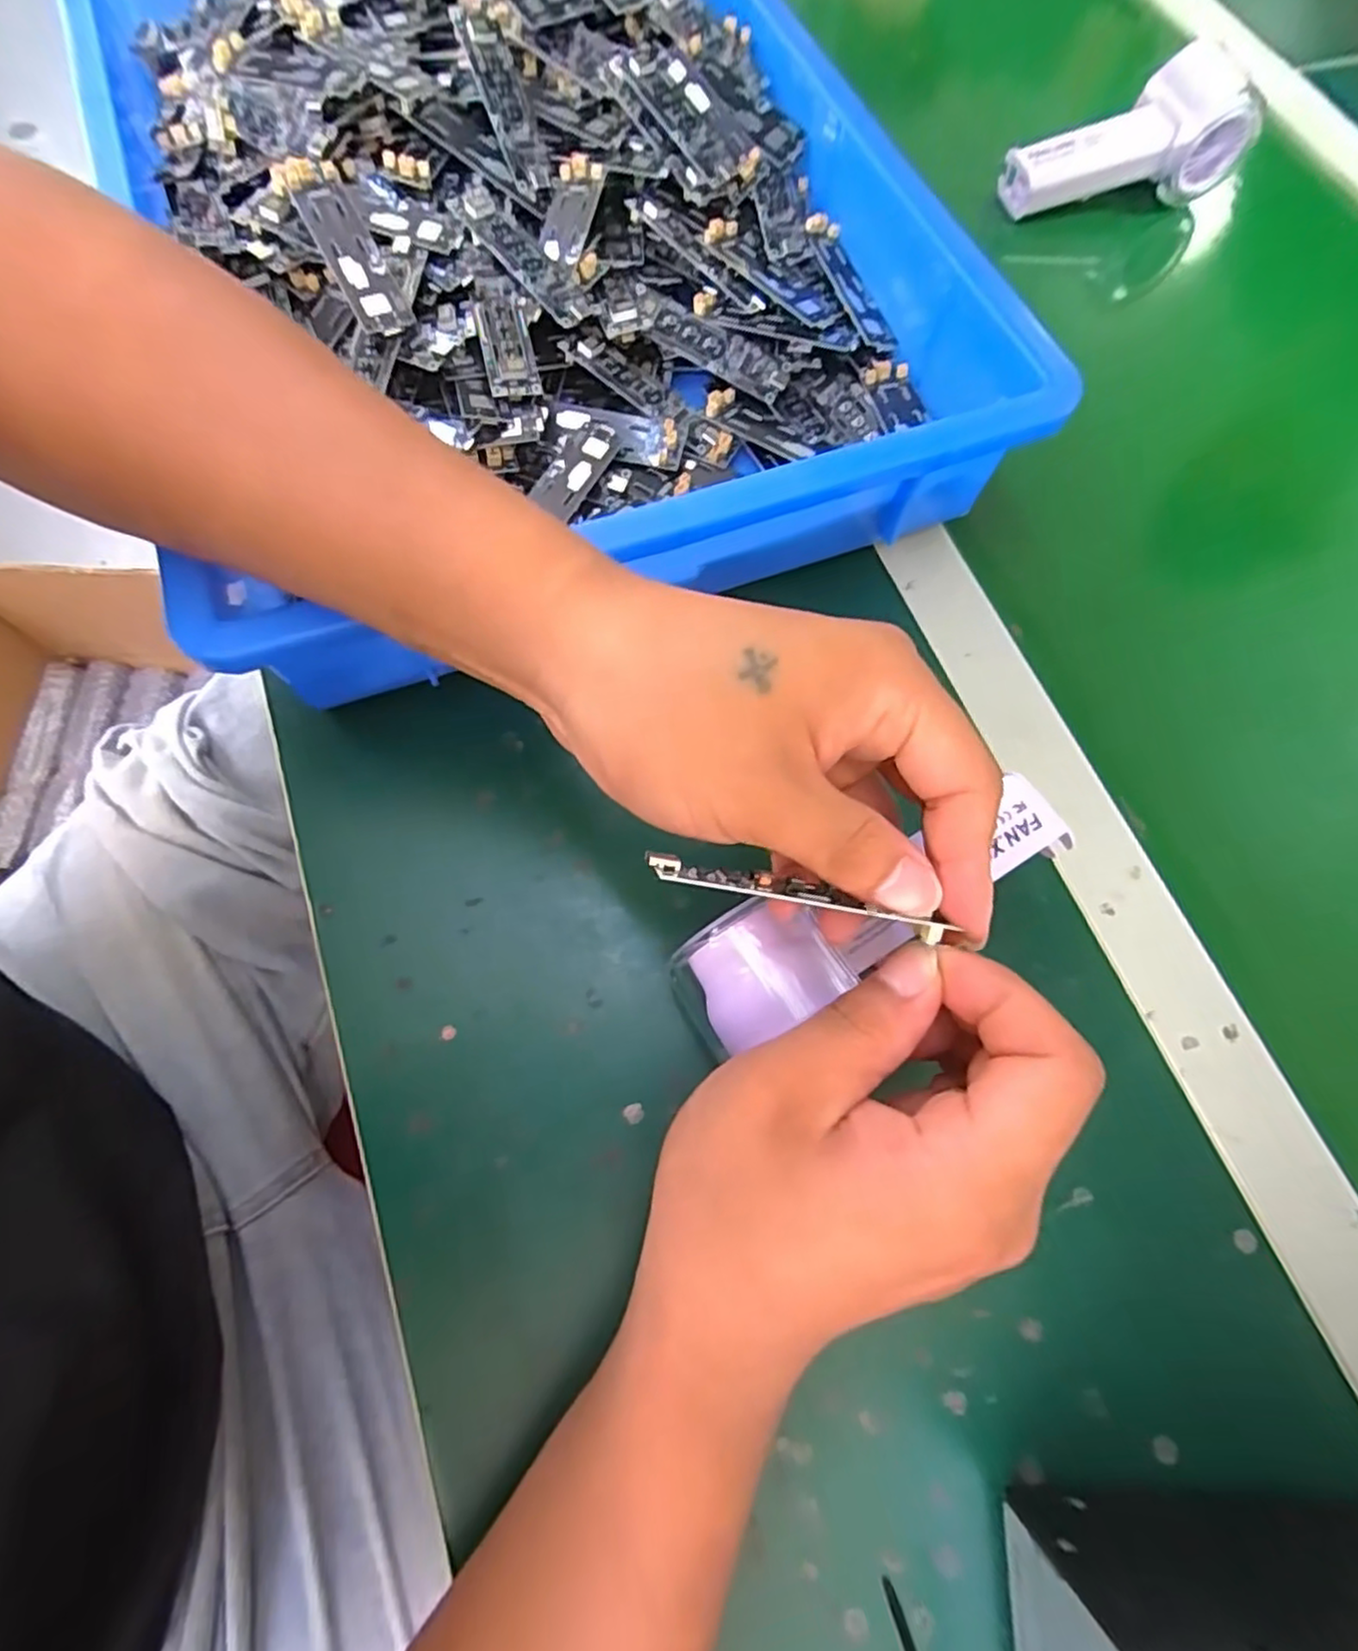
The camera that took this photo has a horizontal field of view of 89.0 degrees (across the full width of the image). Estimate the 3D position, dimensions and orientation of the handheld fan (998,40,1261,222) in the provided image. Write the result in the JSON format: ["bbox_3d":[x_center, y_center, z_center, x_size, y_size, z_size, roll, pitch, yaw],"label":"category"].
[{"bbox_3d":[0.280,-0.425,0.431,0.139,0.053,0.059,-17,72,-7],"label":"handheld fan"}]

